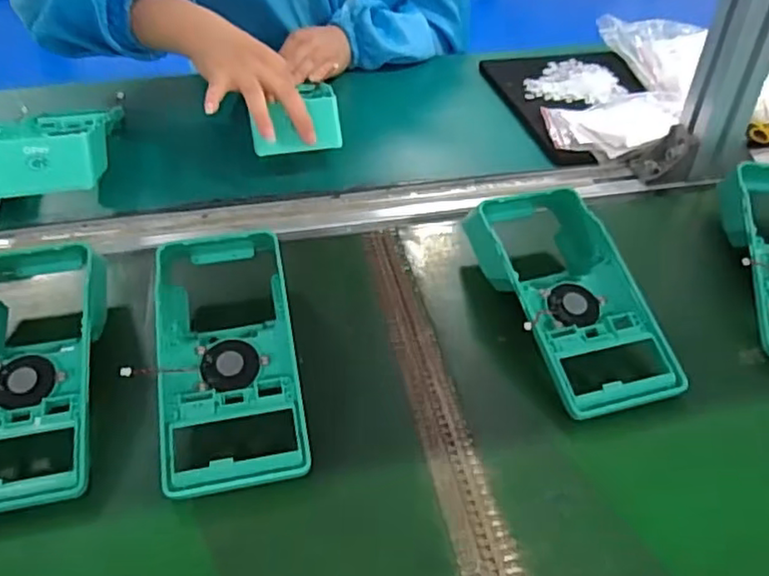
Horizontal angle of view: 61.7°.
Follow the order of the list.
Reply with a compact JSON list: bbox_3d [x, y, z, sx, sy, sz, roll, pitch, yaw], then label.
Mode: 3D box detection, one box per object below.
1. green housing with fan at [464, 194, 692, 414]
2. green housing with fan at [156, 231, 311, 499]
[{"bbox_3d":[0.127,0.001,0.438,0.095,0.054,0.177,-11,40,-14],"label":"green housing with fan"},{"bbox_3d":[-0.098,0.033,0.404,0.086,0.055,0.191,-7,40,-10],"label":"green housing with fan"}]

